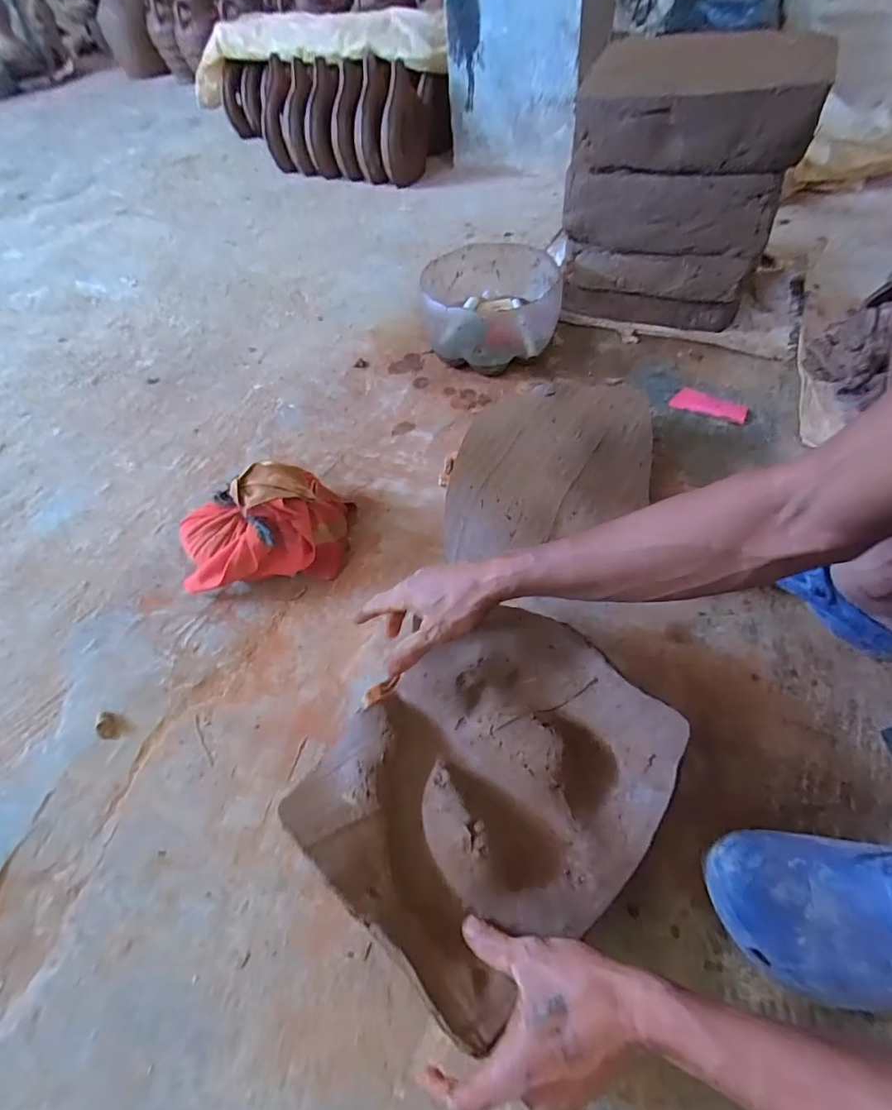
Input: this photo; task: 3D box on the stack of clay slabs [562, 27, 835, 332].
[{"bbox_3d":[0.373,-0.611,0.840,0.307,0.336,0.299,12,56,14],"label":"stack of clay slabs"}]

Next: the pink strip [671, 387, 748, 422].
[{"bbox_3d":[0.415,-0.236,0.797,0.109,0.011,0.048,21,59,18],"label":"pink strip"}]

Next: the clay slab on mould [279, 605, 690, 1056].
[{"bbox_3d":[0.040,0.195,0.445,0.290,0.053,0.246,-37,60,-20],"label":"clay slab on mould"}]

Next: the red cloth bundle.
[{"bbox_3d":[-0.235,-0.038,0.644,0.207,0.126,0.119,-11,55,-3],"label":"red cloth bundle"}]

